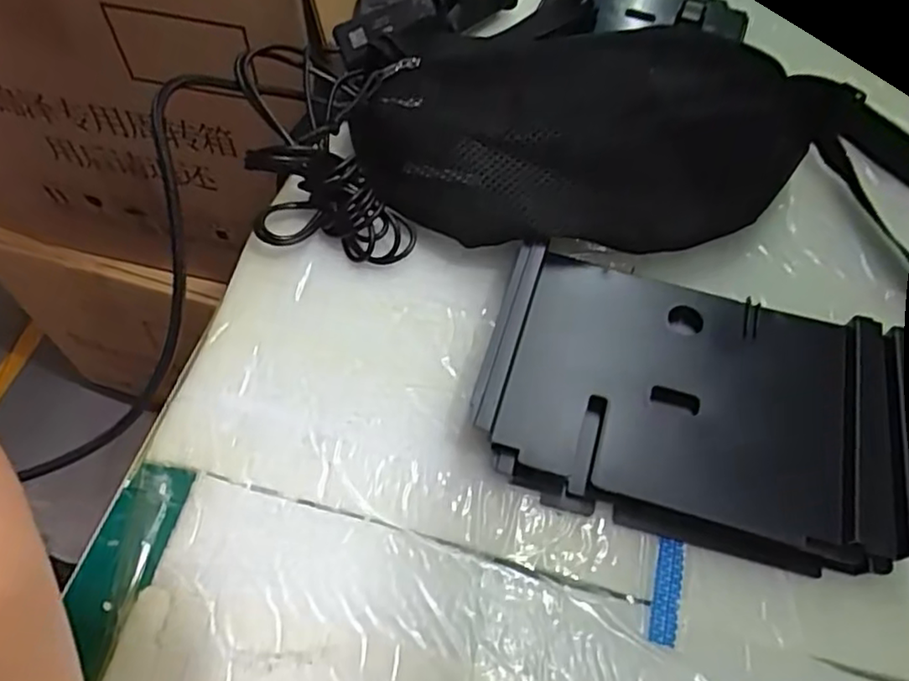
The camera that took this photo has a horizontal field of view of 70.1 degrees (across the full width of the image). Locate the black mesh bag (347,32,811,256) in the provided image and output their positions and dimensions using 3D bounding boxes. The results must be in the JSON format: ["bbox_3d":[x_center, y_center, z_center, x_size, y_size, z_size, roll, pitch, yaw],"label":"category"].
[{"bbox_3d":[0.078,-0.109,0.368,0.275,0.069,0.108,-1,60,-2],"label":"black mesh bag"}]

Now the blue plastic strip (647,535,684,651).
[{"bbox_3d":[0.096,0.113,0.293,0.012,0.004,0.046,15,61,5],"label":"blue plastic strip"}]

